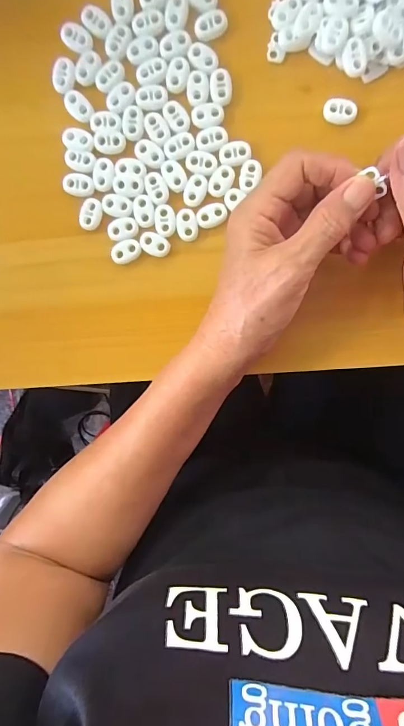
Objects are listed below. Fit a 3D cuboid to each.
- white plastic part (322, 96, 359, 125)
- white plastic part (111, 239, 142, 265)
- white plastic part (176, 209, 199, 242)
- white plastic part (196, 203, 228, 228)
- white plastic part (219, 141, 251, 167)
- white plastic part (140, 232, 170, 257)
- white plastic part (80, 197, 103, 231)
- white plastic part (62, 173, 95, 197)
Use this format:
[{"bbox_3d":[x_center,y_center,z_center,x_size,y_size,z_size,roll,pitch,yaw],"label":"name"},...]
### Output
[{"bbox_3d":[0.095,-0.173,0.272,0.022,0.004,0.017,4,98,2],"label":"white plastic part"},{"bbox_3d":[-0.056,-0.082,0.292,0.022,0.004,0.015,-25,96,5],"label":"white plastic part"},{"bbox_3d":[-0.011,-0.100,0.287,0.015,0.004,0.022,-11,97,4],"label":"white plastic part"},{"bbox_3d":[0.007,-0.107,0.285,0.023,0.004,0.014,-24,96,5],"label":"white plastic part"},{"bbox_3d":[0.024,-0.147,0.277,0.022,0.004,0.016,-3,98,3],"label":"white plastic part"},{"bbox_3d":[-0.034,-0.087,0.290,0.022,0.004,0.016,17,98,0],"label":"white plastic part"},{"bbox_3d":[-0.081,-0.108,0.289,0.014,0.005,0.022,18,98,0],"label":"white plastic part"},{"bbox_3d":[-0.089,-0.128,0.285,0.022,0.004,0.015,8,98,1],"label":"white plastic part"}]

